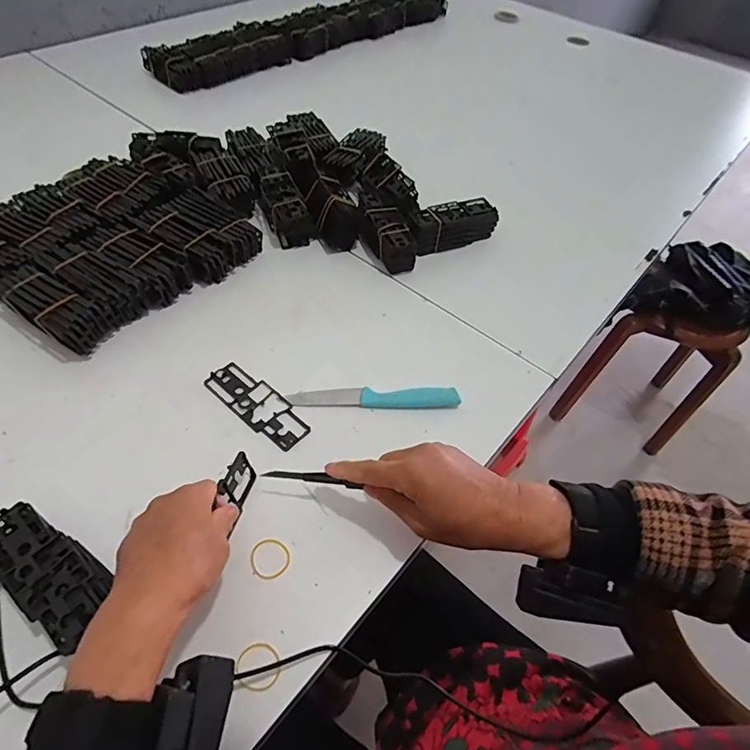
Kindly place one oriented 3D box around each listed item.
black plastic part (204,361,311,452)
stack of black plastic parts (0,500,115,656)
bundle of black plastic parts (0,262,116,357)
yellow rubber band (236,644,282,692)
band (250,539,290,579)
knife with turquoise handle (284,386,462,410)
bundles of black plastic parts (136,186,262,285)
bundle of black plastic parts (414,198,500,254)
[{"bbox_3d":[-0.117,0.028,0.477,0.120,0.004,0.044,36,58,22],"label":"black plastic part"},{"bbox_3d":[-0.240,0.147,0.355,0.118,0.035,0.048,31,56,19],"label":"stack of black plastic parts"},{"bbox_3d":[-0.347,-0.070,0.511,0.135,0.046,0.054,28,55,17],"label":"bundle of black plastic parts"},{"bbox_3d":[-0.083,0.208,0.340,0.031,0.004,0.029,5,43,-5],"label":"yellow rubber band"},{"bbox_3d":[-0.085,0.148,0.387,0.032,0.004,0.031,2,52,-3],"label":"band"},{"bbox_3d":[0.000,0.023,0.489,0.171,0.009,0.022,2,52,-3],"label":"knife with turquoise handle"},{"bbox_3d":[-0.219,-0.175,0.602,0.123,0.044,0.104,36,57,22],"label":"bundles of black plastic parts"},{"bbox_3d":[0.101,-0.204,0.653,0.132,0.046,0.055,-20,56,-19],"label":"bundle of black plastic parts"}]

